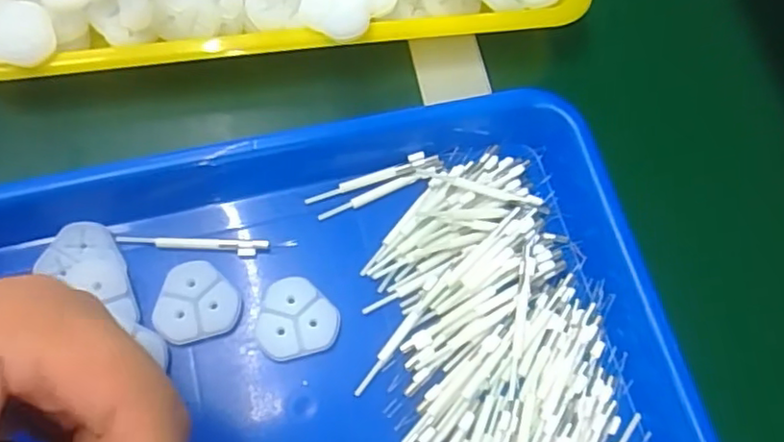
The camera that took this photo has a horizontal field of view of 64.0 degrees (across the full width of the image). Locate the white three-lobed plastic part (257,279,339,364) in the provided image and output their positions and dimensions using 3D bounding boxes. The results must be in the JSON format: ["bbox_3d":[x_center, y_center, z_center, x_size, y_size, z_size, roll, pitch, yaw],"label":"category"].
[{"bbox_3d":[-0.044,0.044,0.289,0.036,0.008,0.036,1,71,-2],"label":"white three-lobed plastic part"}]

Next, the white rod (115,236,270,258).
[{"bbox_3d":[-0.094,0.012,0.299,0.069,0.007,0.008,2,71,-2],"label":"white rod"}]

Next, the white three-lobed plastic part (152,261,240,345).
[{"bbox_3d":[-0.088,0.039,0.287,0.035,0.009,0.037,1,71,-2],"label":"white three-lobed plastic part"}]

